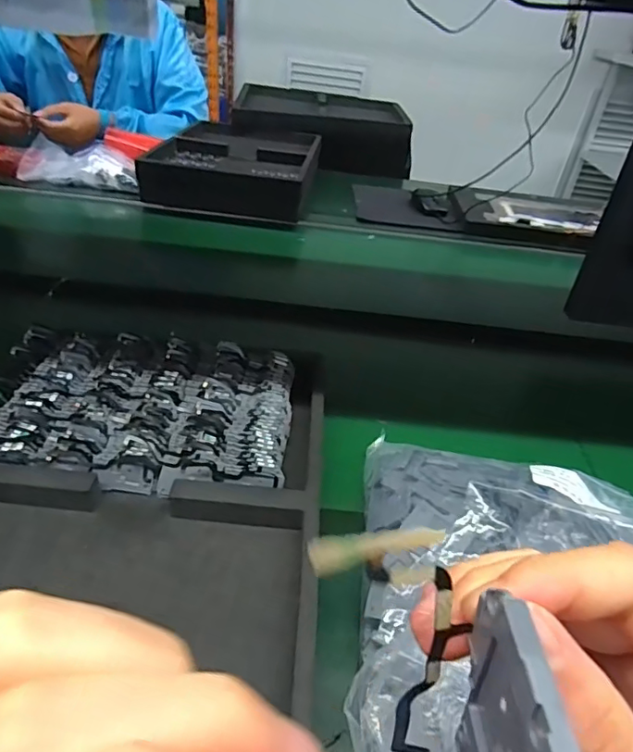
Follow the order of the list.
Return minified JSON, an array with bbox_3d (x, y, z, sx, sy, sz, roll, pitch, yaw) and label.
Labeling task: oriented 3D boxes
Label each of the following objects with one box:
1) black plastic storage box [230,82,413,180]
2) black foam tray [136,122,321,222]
[{"bbox_3d":[0.023,-0.640,1.368,0.452,0.129,0.277,7,37,0],"label":"black plastic storage box"},{"bbox_3d":[-0.158,-0.444,1.100,0.298,0.075,0.405,8,37,1],"label":"black foam tray"}]

